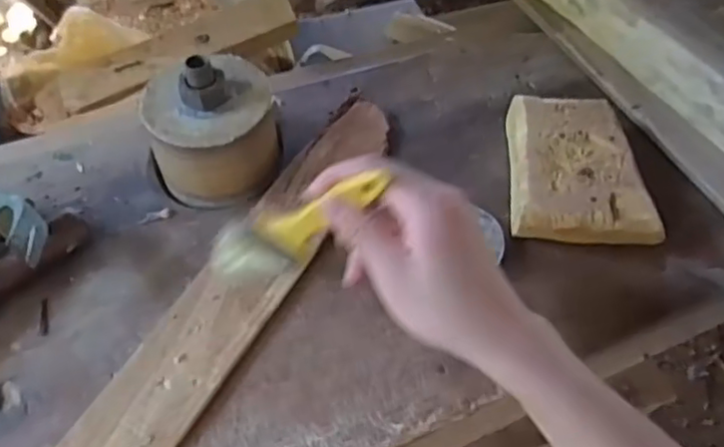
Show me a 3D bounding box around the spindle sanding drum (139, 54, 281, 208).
[{"bbox_3d":[-0.119,-0.078,0.502,0.097,0.103,0.093,2,54,-3],"label":"spindle sanding drum"}]

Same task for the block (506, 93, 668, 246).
[{"bbox_3d":[0.170,-0.046,0.510,0.101,0.035,0.140,-2,54,-5],"label":"block"}]

